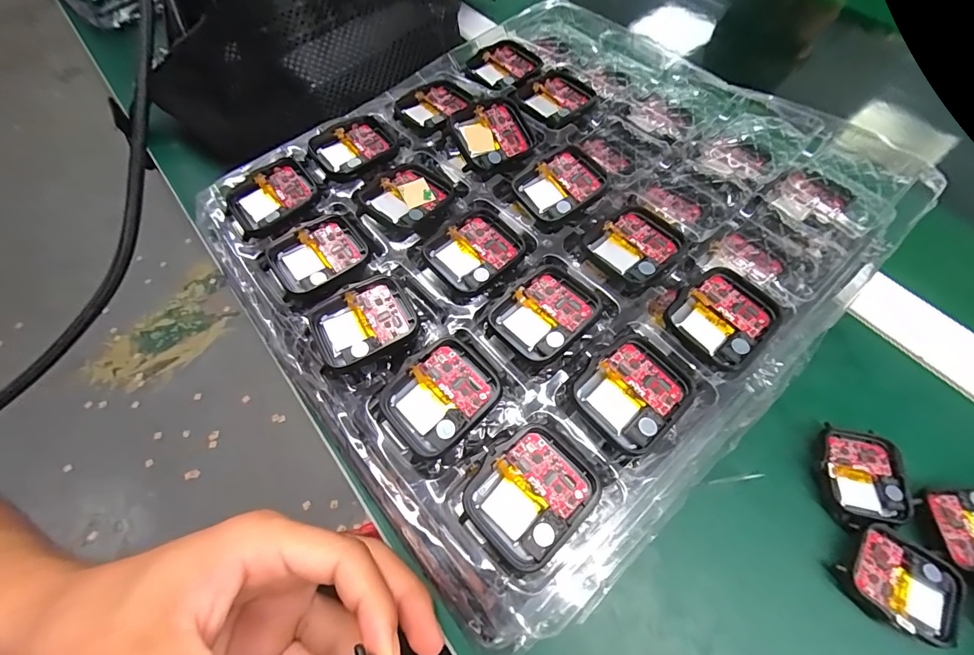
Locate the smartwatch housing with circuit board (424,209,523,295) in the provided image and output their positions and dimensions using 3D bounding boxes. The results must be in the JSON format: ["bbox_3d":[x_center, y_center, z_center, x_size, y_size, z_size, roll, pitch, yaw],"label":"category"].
[{"bbox_3d":[-0.005,-0.038,0.203,0.044,0.006,0.037,-40,68,-18],"label":"smartwatch housing with circuit board"}]

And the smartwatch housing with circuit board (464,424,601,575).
[{"bbox_3d":[0.016,0.061,0.152,0.043,0.008,0.038,-37,66,-17],"label":"smartwatch housing with circuit board"}]

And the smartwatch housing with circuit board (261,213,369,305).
[{"bbox_3d":[-0.082,-0.034,0.204,0.045,0.007,0.042,-32,66,-15],"label":"smartwatch housing with circuit board"}]

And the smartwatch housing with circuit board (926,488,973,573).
[{"bbox_3d":[0.234,0.095,0.199,0.041,0.008,0.033,-6,61,-1],"label":"smartwatch housing with circuit board"}]

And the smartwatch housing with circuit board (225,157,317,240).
[{"bbox_3d":[-0.112,-0.069,0.218,0.043,0.009,0.033,-32,66,-15],"label":"smartwatch housing with circuit board"}]

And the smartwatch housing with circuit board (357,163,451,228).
[{"bbox_3d":[-0.042,-0.069,0.219,0.035,0.007,0.041,39,69,19],"label":"smartwatch housing with circuit board"}]

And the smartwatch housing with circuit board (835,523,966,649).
[{"bbox_3d":[0.190,0.118,0.192,0.042,0.011,0.043,-41,67,-19],"label":"smartwatch housing with circuit board"}]

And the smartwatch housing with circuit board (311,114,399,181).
[{"bbox_3d":[-0.073,-0.100,0.232,0.044,0.007,0.040,-32,66,-15],"label":"smartwatch housing with circuit board"}]

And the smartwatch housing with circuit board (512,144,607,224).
[{"bbox_3d":[0.039,-0.073,0.217,0.044,0.013,0.035,-31,66,-15],"label":"smartwatch housing with circuit board"}]

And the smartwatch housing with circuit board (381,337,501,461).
[{"bbox_3d":[-0.018,0.028,0.170,0.043,0.012,0.037,-40,67,-18],"label":"smartwatch housing with circuit board"}]

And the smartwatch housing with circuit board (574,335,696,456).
[{"bbox_3d":[0.059,0.025,0.168,0.043,0.007,0.036,-39,67,-18],"label":"smartwatch housing with circuit board"}]

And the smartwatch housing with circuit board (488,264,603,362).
[{"bbox_3d":[0.026,-0.008,0.184,0.042,0.009,0.036,-35,66,-16],"label":"smartwatch housing with circuit board"}]

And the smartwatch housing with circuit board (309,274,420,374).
[{"bbox_3d":[-0.054,-0.002,0.185,0.043,0.006,0.037,-26,65,-12],"label":"smartwatch housing with circuit board"}]

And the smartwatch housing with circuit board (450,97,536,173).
[{"bbox_3d":[0.004,-0.107,0.232,0.042,0.005,0.036,-23,85,-15],"label":"smartwatch housing with circuit board"}]

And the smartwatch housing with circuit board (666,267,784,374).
[{"bbox_3d":[0.103,-0.005,0.182,0.045,0.005,0.037,-38,68,-18],"label":"smartwatch housing with circuit board"}]

